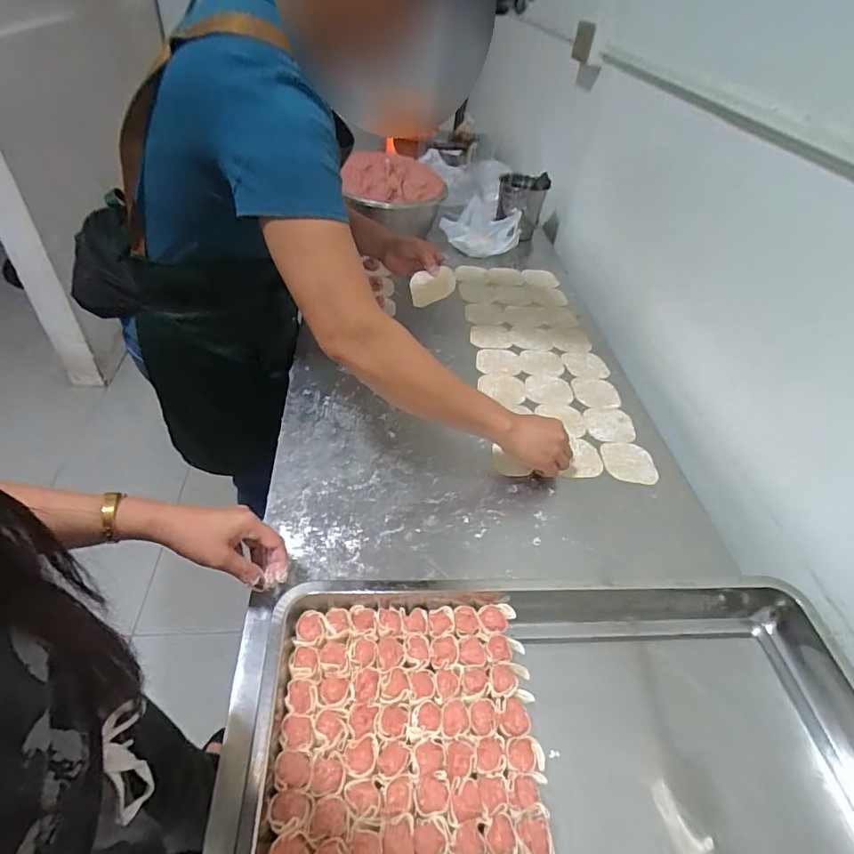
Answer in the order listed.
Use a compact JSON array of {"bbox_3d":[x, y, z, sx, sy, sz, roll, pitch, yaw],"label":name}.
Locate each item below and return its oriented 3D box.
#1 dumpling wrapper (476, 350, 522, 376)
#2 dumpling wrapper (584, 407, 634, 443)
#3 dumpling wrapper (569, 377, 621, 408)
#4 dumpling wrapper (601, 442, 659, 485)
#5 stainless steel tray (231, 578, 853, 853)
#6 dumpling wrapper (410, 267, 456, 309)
[{"bbox_3d":[0.134,-0.121,0.924,0.089,0.007,0.089,-3,46,-9],"label":"dumpling wrapper"},{"bbox_3d":[0.304,-0.004,0.821,0.085,0.004,0.085,3,45,-3],"label":"dumpling wrapper"},{"bbox_3d":[0.298,-0.060,0.874,0.077,0.007,0.077,3,45,-3],"label":"dumpling wrapper"},{"bbox_3d":[0.310,0.055,0.764,0.083,0.005,0.077,3,45,-3],"label":"dumpling wrapper"},{"bbox_3d":[0.148,0.328,0.430,0.626,0.078,0.386,0,46,-6],"label":"stainless steel tray"},{"bbox_3d":[0.010,-0.252,0.906,0.082,0.093,0.012,-2,64,3],"label":"dumpling wrapper"}]

